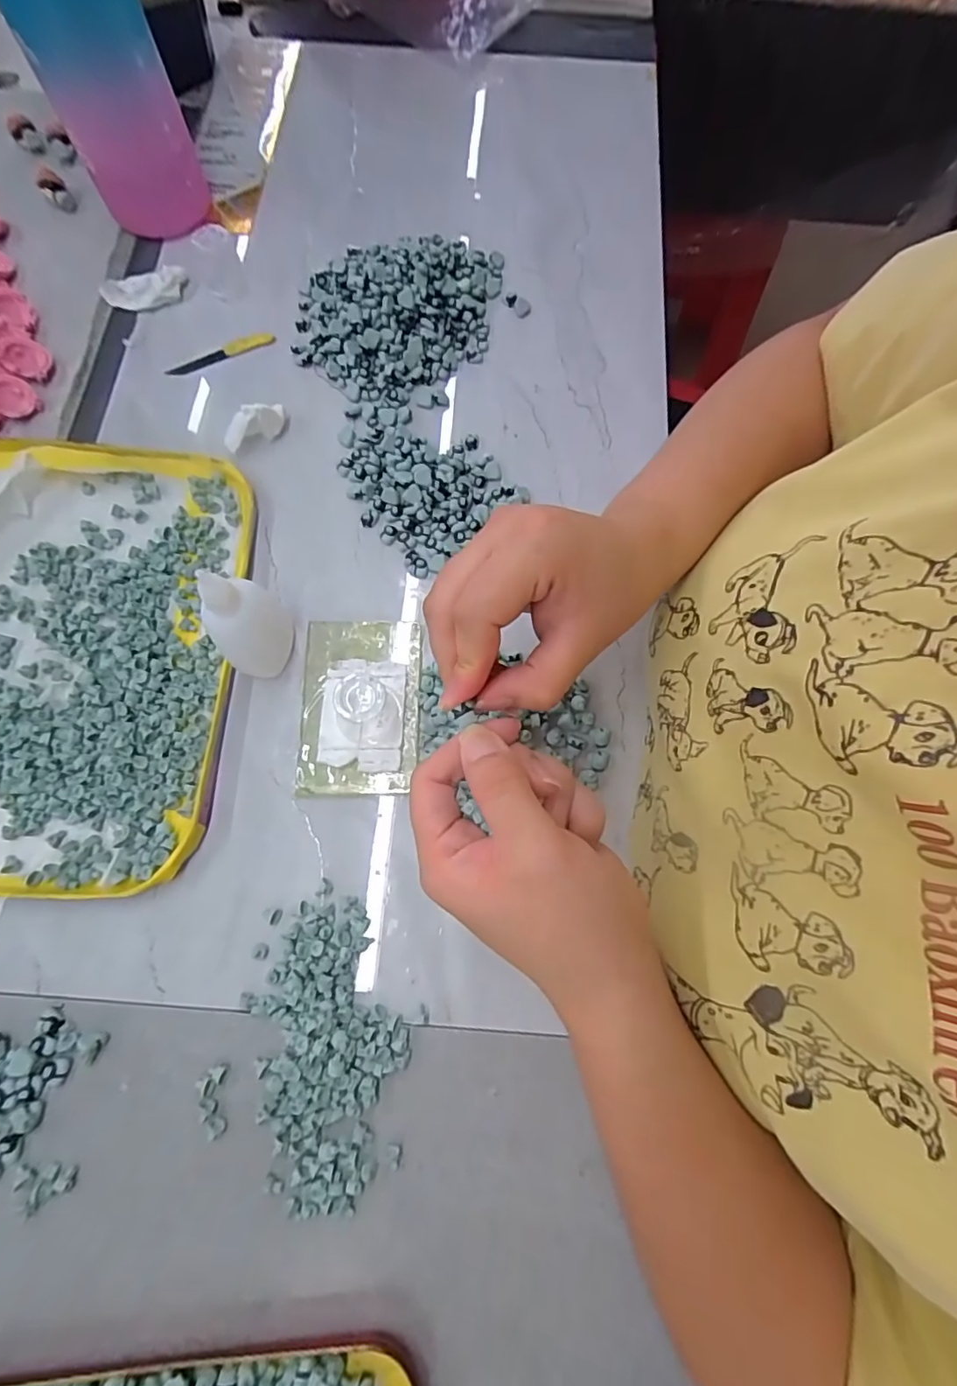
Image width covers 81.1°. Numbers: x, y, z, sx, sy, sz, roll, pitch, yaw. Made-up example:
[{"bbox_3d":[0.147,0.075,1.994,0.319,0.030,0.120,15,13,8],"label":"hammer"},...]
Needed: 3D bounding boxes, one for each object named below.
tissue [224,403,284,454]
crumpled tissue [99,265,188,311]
[{"bbox_3d":[-0.152,-0.181,0.379,0.045,0.024,0.014,-36,77,-11],"label":"tissue"},{"bbox_3d":[-0.252,-0.305,0.421,0.061,0.008,0.031,-7,73,-3],"label":"crumpled tissue"}]

